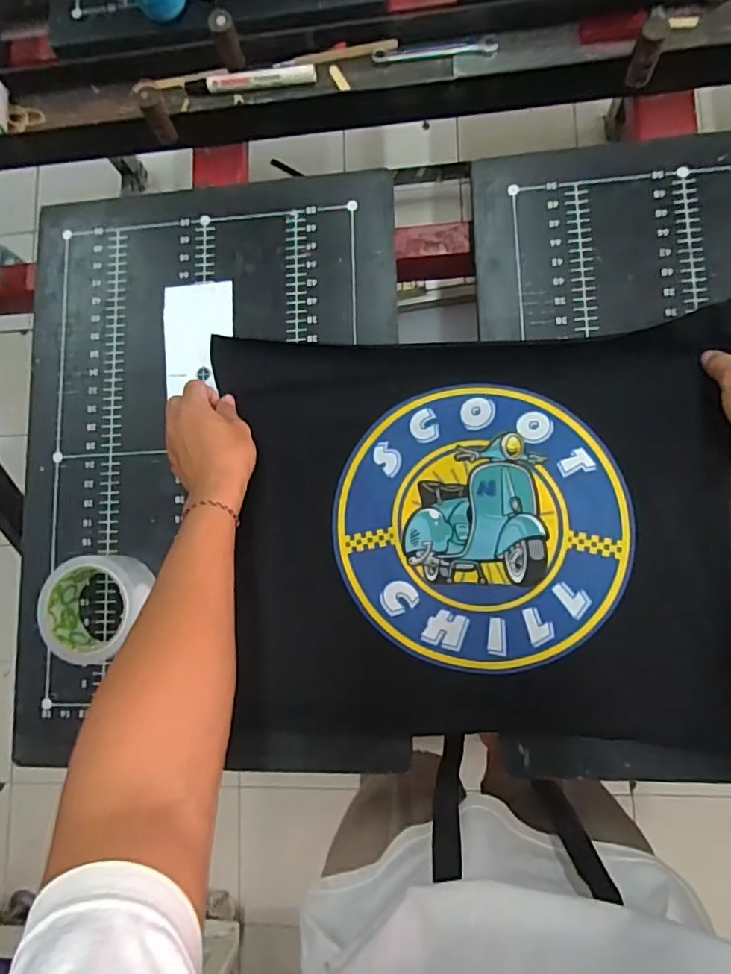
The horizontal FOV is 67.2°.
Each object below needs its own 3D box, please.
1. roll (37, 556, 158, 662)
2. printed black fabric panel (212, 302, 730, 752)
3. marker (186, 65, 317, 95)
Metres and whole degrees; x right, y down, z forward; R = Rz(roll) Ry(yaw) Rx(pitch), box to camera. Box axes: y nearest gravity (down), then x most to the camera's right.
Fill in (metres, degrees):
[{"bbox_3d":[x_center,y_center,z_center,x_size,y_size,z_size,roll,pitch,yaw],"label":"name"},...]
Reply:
[{"bbox_3d":[-0.260,0.113,0.531,0.098,0.050,0.096,-1,83,7],"label":"roll"},{"bbox_3d":[0.093,0.039,0.514,0.450,0.045,0.371,-2,83,7],"label":"printed black fabric panel"},{"bbox_3d":[-0.124,-0.440,0.598,0.142,0.021,0.019,-4,83,7],"label":"marker"}]

